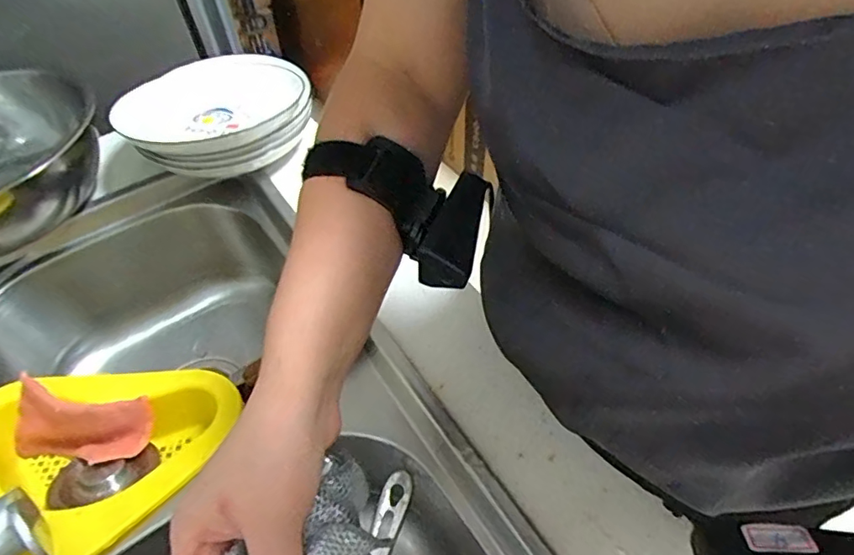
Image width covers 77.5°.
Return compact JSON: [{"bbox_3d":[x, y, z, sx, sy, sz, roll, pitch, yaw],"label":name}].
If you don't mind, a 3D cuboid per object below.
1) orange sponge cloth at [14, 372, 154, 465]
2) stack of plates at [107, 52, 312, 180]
[{"bbox_3d":[-0.309,0.130,0.470,0.115,0.064,0.053,7,51,7],"label":"orange sponge cloth"},{"bbox_3d":[-0.236,-0.185,0.602,0.192,0.068,0.182,-38,59,-25],"label":"stack of plates"}]

